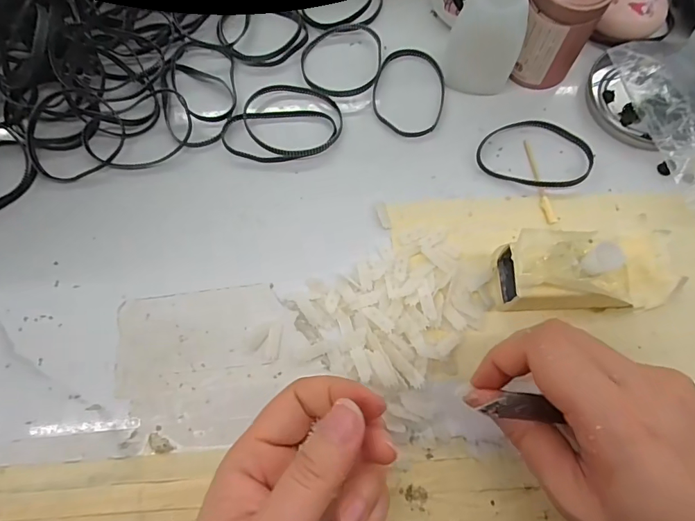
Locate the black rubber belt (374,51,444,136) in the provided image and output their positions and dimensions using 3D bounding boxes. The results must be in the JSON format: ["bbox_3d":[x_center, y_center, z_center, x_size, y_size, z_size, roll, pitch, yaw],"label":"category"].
[{"bbox_3d":[0.041,-0.114,0.295,0.048,0.004,0.067,9,74,4],"label":"black rubber belt"}]

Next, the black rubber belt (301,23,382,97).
[{"bbox_3d":[-0.004,-0.141,0.304,0.056,0.006,0.065,-3,73,0],"label":"black rubber belt"}]

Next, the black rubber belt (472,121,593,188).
[{"bbox_3d":[0.120,-0.070,0.280,0.072,0.007,0.049,14,74,5],"label":"black rubber belt"}]

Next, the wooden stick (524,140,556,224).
[{"bbox_3d":[0.119,-0.050,0.274,0.006,0.004,0.059,-9,73,-1],"label":"wooden stick"}]

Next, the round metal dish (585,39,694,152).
[{"bbox_3d":[0.197,-0.109,0.281,0.070,0.020,0.074,0,73,1],"label":"round metal dish"}]

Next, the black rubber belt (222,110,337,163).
[{"bbox_3d":[-0.044,-0.082,0.286,0.074,0.005,0.035,-8,73,-1],"label":"black rubber belt"}]

